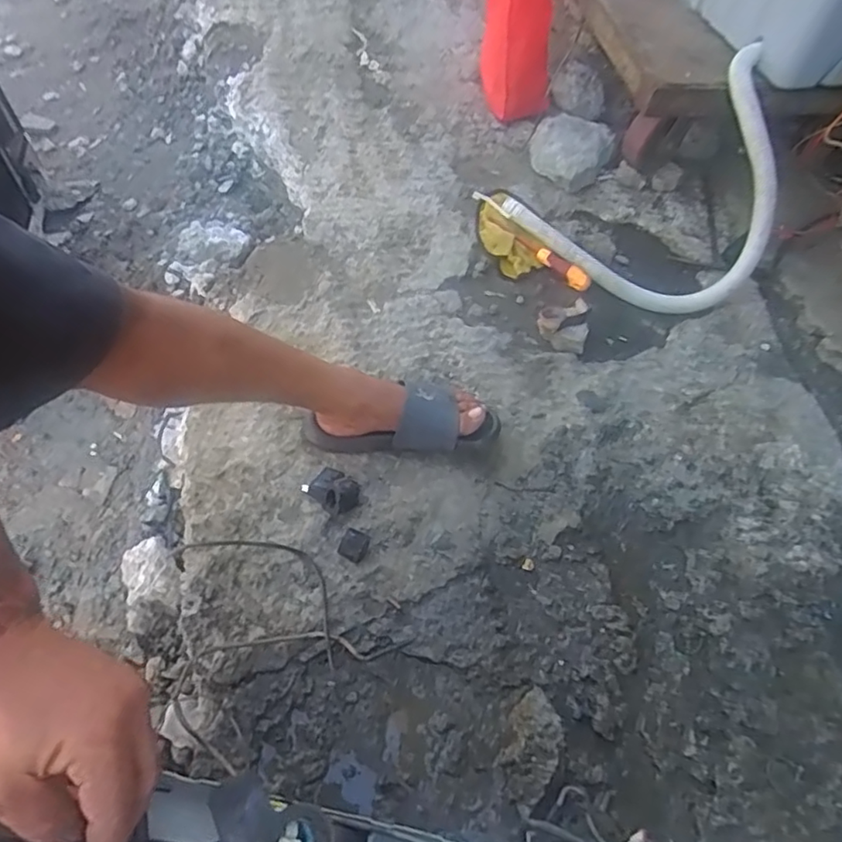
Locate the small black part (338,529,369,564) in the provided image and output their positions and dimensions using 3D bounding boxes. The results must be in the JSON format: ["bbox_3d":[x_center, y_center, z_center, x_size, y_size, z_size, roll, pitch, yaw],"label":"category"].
[{"bbox_3d":[-0.083,0.158,0.736,0.032,0.032,0.034,23,57,7],"label":"small black part"}]

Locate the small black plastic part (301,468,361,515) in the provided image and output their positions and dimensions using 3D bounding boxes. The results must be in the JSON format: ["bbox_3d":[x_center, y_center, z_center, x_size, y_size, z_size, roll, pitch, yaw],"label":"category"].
[{"bbox_3d":[-0.114,0.091,0.767,0.070,0.033,0.053,36,59,15],"label":"small black plastic part"}]

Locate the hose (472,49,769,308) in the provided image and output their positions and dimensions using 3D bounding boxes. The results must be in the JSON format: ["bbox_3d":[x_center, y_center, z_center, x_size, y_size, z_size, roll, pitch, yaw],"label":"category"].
[{"bbox_3d":[0.392,-0.440,1.014,0.480,0.282,0.311,41,60,18],"label":"hose"}]

